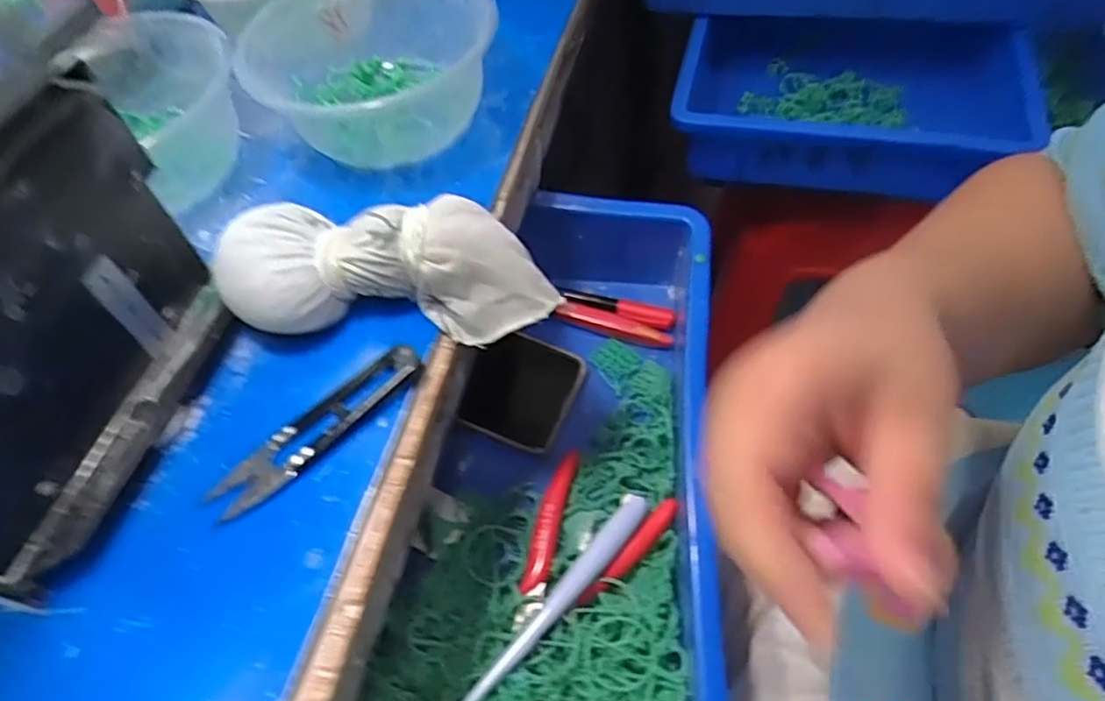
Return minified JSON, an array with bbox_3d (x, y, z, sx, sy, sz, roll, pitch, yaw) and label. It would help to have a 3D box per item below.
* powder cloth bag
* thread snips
[{"bbox_3d":[-0.073,-0.038,0.308,0.149,0.052,0.053,2,55,-8],"label":"powder cloth bag"},{"bbox_3d":[-0.098,0.031,0.284,0.021,0.012,0.097,37,66,26],"label":"thread snips"}]

